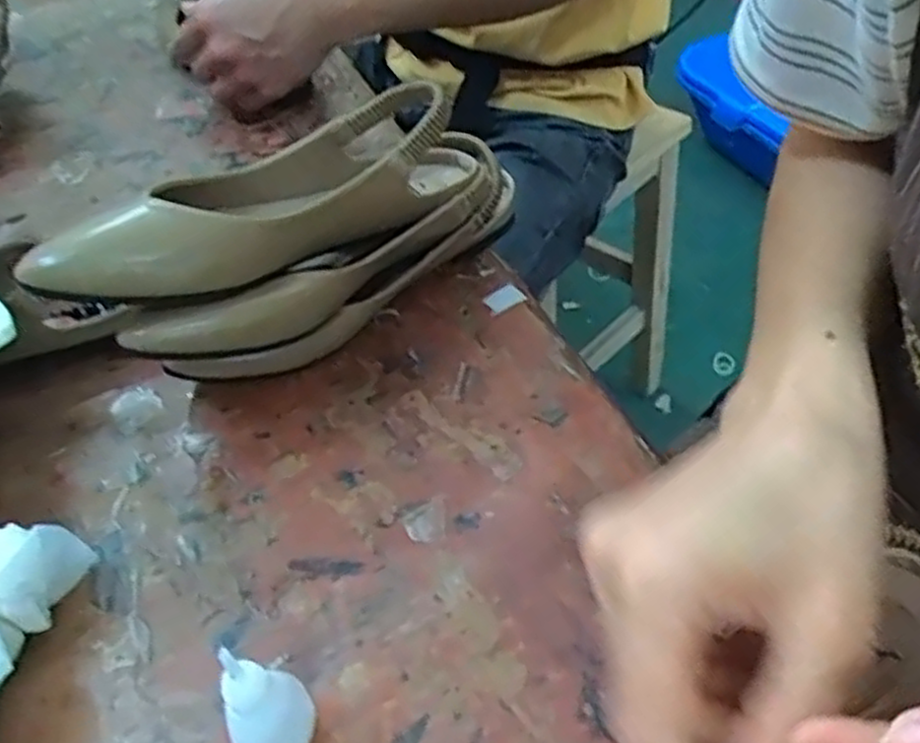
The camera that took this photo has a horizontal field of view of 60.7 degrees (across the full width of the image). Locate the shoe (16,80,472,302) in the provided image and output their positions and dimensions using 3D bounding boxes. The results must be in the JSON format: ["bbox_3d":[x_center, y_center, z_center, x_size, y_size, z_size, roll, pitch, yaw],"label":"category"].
[{"bbox_3d":[-0.099,-0.083,0.398,0.224,0.053,0.075,-28,50,-19],"label":"shoe"}]

